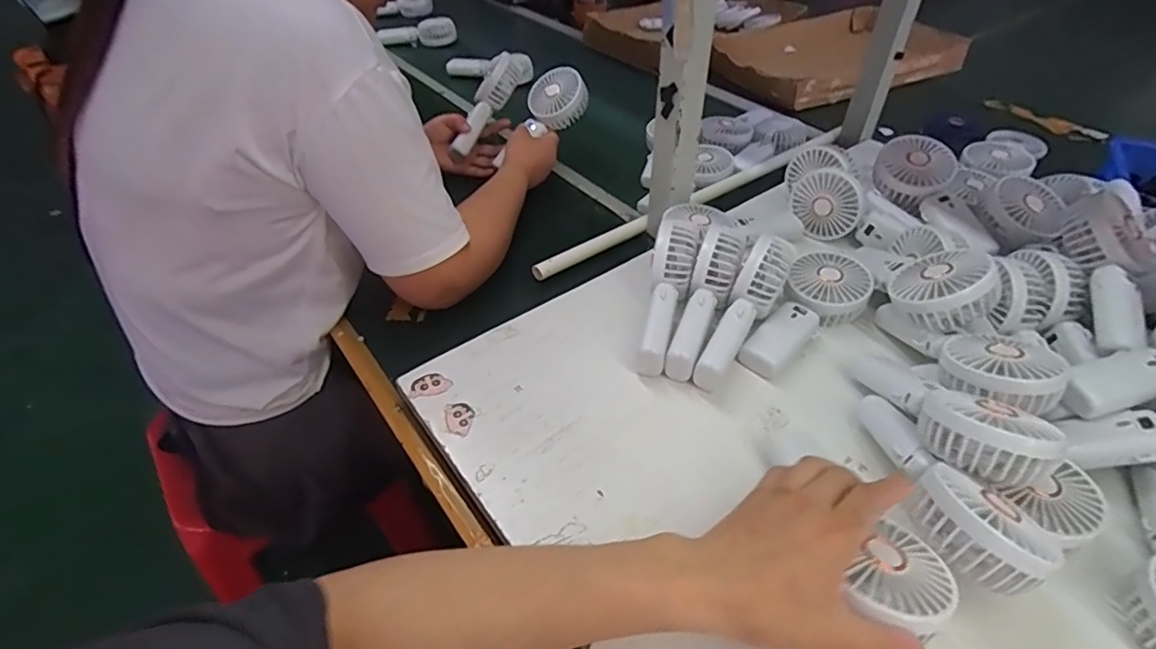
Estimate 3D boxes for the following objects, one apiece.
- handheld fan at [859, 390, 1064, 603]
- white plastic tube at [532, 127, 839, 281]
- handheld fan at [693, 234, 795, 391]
[{"bbox_3d":[0.271,0.116,0.421,0.081,0.039,0.167,19,26,-3],"label":"handheld fan"},{"bbox_3d":[0.187,-0.191,0.827,0.602,0.028,0.025,-29,50,-26],"label":"white plastic tube"},{"bbox_3d":[0.168,-0.014,0.570,0.040,0.070,0.185,27,73,24],"label":"handheld fan"}]

